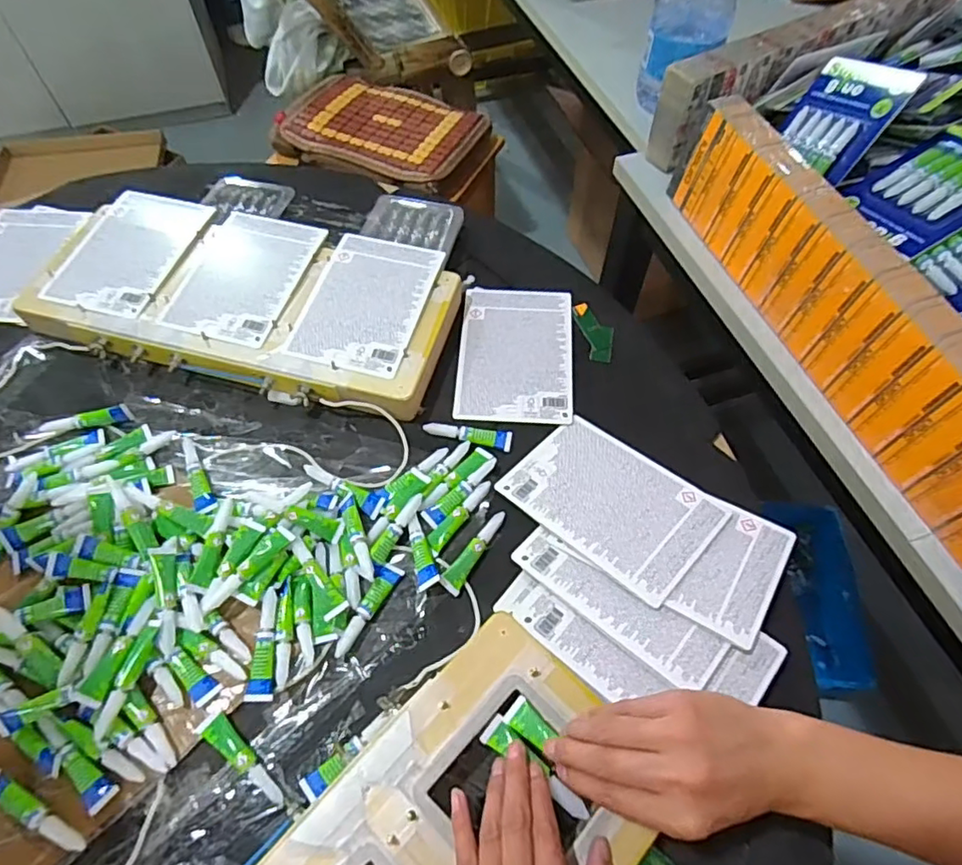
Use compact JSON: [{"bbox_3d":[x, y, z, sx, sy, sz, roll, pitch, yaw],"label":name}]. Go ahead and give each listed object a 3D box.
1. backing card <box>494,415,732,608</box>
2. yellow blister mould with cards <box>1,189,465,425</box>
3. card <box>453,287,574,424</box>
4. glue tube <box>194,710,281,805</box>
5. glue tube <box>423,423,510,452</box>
[{"bbox_3d":[0.111,0.059,0.513,0.169,0.005,0.113,34,61,29],"label":"backing card"},{"bbox_3d":[-0.241,-0.140,0.622,0.416,0.049,0.196,13,59,9],"label":"yellow blister mould with cards"},{"bbox_3d":[0.037,-0.085,0.614,0.115,0.004,0.172,3,60,3],"label":"card"},{"bbox_3d":[-0.169,0.230,0.424,0.081,0.012,0.019,30,63,18],"label":"glue tube"},{"bbox_3d":[-0.013,0.003,0.557,0.083,0.008,0.021,6,58,4],"label":"glue tube"}]

